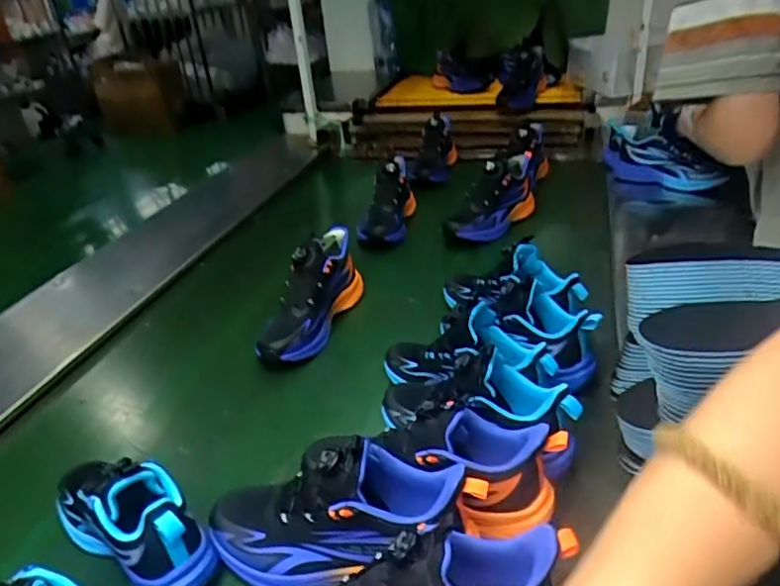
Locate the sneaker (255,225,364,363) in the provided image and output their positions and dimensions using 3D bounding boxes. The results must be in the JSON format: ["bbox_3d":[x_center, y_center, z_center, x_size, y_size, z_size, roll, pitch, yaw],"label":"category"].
[{"bbox_3d":[-0.119,-0.007,0.961,0.080,0.119,0.272,8,31,18],"label":"sneaker"}]

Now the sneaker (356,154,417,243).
[{"bbox_3d":[-0.004,-0.202,1.304,0.096,0.145,0.259,3,30,10],"label":"sneaker"}]

